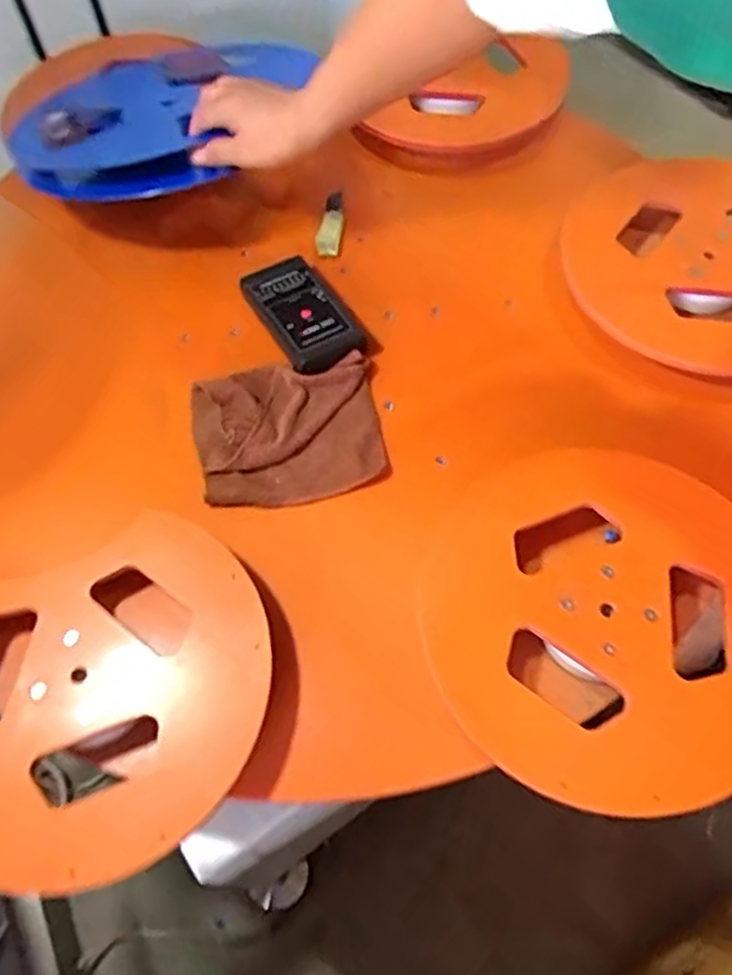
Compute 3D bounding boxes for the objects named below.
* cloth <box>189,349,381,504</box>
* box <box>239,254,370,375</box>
[{"bbox_3d":[-0.071,-0.052,0.675,0.163,0.020,0.141,-11,61,-4],"label":"cloth"},{"bbox_3d":[-0.061,-0.171,0.735,0.079,0.022,0.136,-30,64,-14],"label":"box"}]

